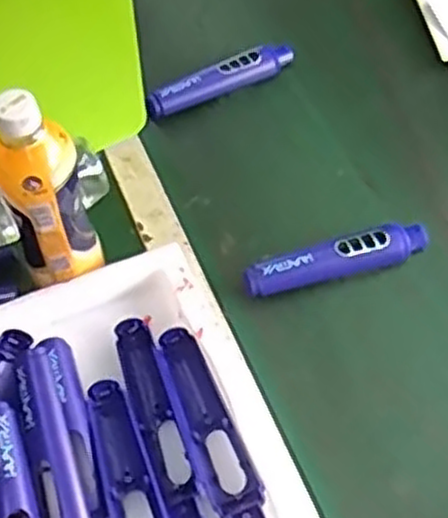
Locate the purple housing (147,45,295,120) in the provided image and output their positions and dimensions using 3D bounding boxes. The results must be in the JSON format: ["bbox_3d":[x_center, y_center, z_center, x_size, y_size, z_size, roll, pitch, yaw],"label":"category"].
[{"bbox_3d":[-0.002,-0.191,0.827,0.173,0.031,0.029,-23,60,-14],"label":"purple housing"}]

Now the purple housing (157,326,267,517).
[{"bbox_3d":[-0.012,0.132,0.593,0.038,0.023,0.170,-19,59,-12],"label":"purple housing"}]

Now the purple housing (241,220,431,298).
[{"bbox_3d":[0.103,-0.001,0.704,0.176,0.027,0.035,-15,59,-10],"label":"purple housing"}]

